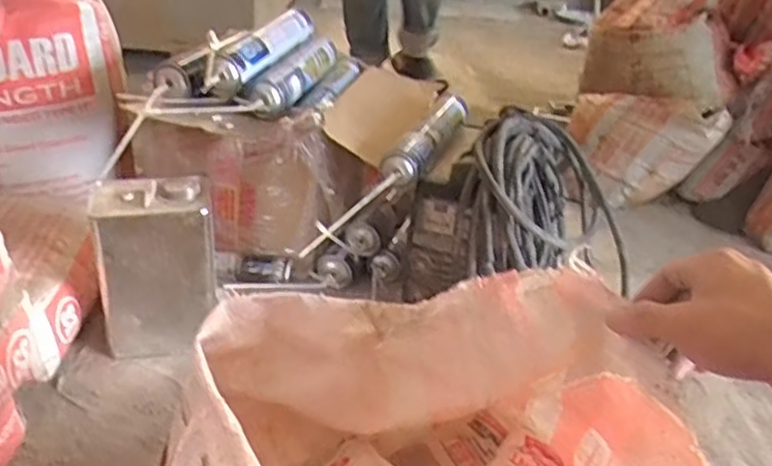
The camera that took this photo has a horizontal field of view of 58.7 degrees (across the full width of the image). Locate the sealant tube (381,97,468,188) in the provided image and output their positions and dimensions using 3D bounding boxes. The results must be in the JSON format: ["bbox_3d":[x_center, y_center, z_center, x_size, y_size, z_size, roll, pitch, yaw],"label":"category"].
[{"bbox_3d":[0.076,-0.169,1.187,0.064,0.046,0.329,15,31,17],"label":"sealant tube"}]

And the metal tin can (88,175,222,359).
[{"bbox_3d":[-0.328,0.049,0.993,0.159,0.235,0.102,-6,32,-19],"label":"metal tin can"}]

